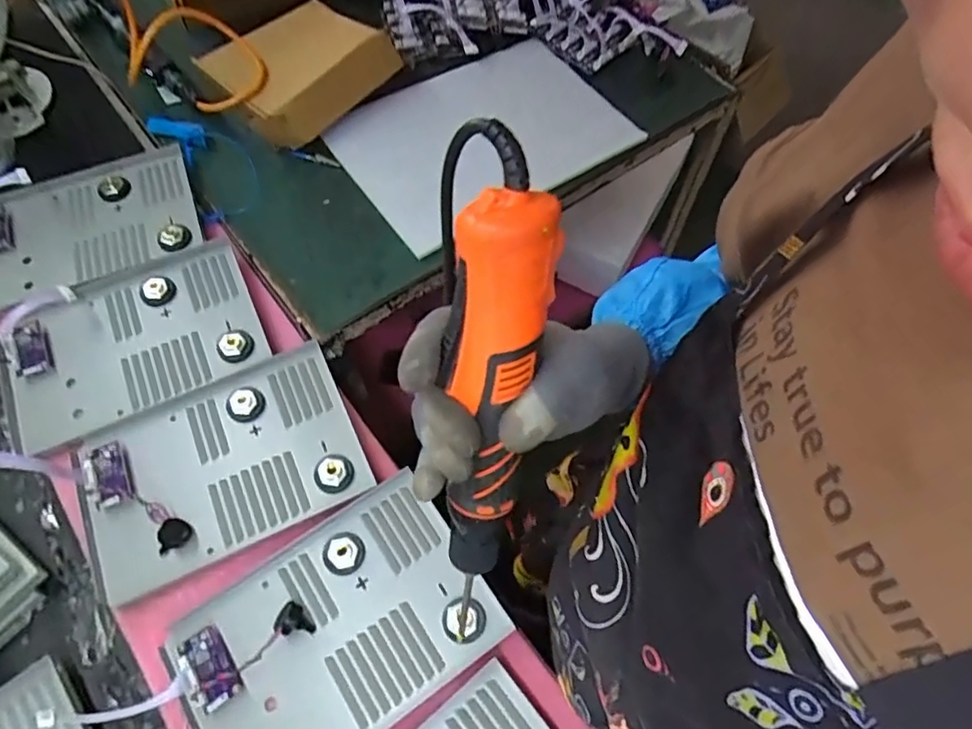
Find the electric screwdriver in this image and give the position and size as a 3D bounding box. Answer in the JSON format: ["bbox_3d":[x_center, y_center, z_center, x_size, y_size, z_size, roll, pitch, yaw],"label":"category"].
[{"bbox_3d":[0.002,0.005,0.335,0.050,0.256,0.085,2,27,-2],"label":"electric screwdriver"}]

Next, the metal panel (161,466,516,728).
[{"bbox_3d":[-0.133,0.232,0.537,0.252,0.020,0.180,-30,68,-17],"label":"metal panel"}]

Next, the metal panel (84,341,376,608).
[{"bbox_3d":[-0.258,0.095,0.601,0.248,0.017,0.171,-23,66,-14],"label":"metal panel"}]

